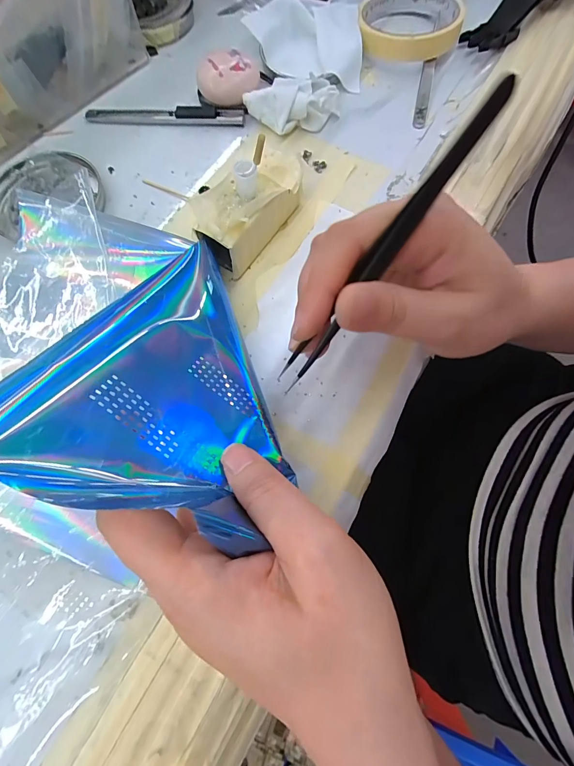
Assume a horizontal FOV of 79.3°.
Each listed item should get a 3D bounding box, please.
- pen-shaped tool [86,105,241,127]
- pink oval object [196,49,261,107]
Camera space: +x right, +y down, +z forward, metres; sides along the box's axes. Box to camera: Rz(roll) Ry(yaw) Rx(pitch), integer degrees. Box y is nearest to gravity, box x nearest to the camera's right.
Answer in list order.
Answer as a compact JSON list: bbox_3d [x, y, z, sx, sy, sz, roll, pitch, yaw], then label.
[{"bbox_3d":[-0.097,-0.213,0.276,0.126,0.008,0.017,2,71,2],"label":"pen-shaped tool"},{"bbox_3d":[-0.046,-0.239,0.273,0.048,0.023,0.033,-1,71,1],"label":"pink oval object"}]

